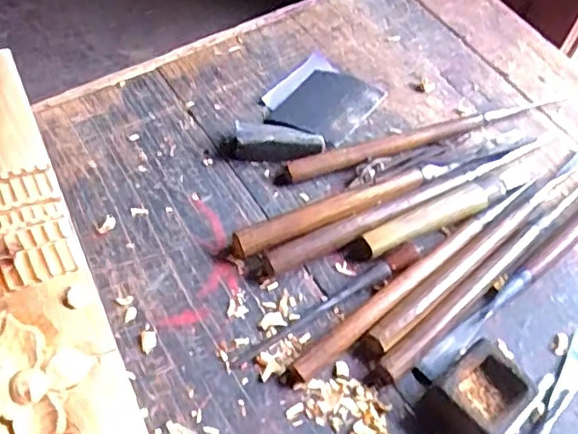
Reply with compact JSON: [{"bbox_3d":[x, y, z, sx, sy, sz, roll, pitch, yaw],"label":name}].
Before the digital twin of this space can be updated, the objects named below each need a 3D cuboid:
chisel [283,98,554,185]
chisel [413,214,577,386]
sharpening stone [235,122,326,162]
[{"bbox_3d":[0.108,-0.064,0.486,0.229,0.009,0.019,-18,60,-16],"label":"chisel"},{"bbox_3d":[0.182,0.026,0.429,0.264,0.020,0.015,-34,66,-24],"label":"chisel"},{"bbox_3d":[-0.007,-0.055,0.468,0.065,0.023,0.026,6,57,-1],"label":"sharpening stone"}]

